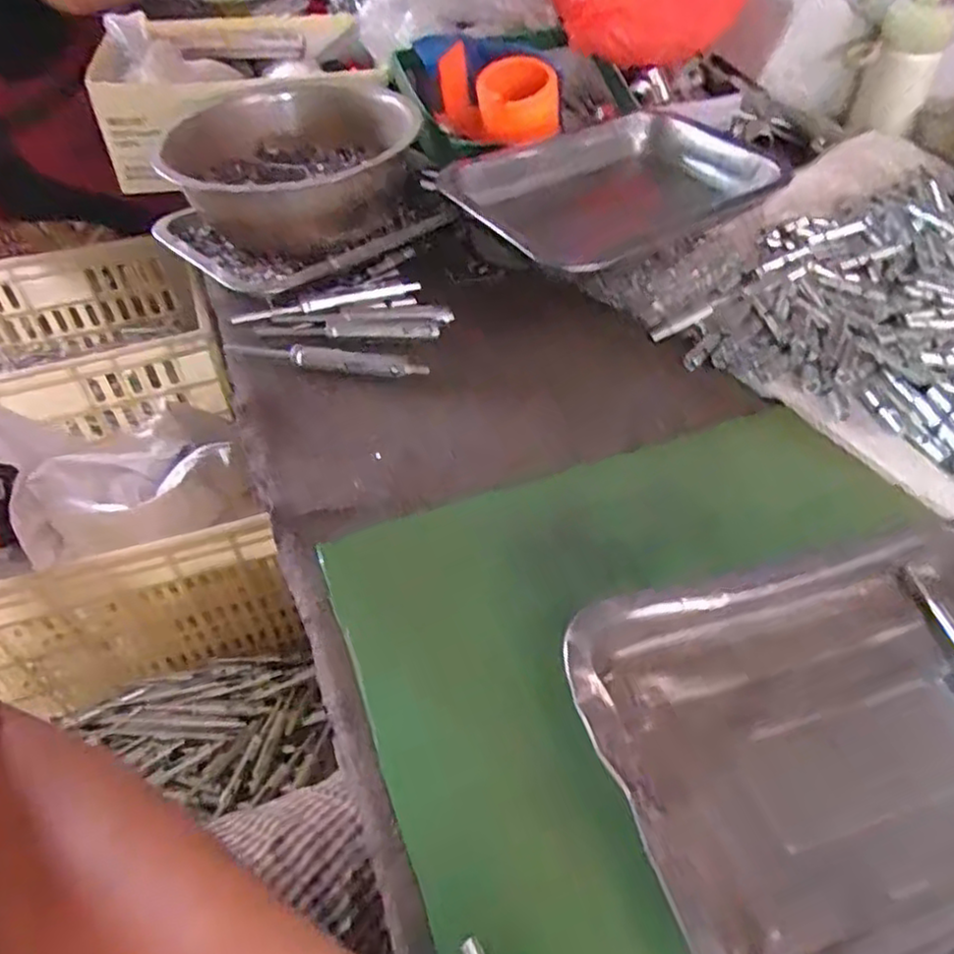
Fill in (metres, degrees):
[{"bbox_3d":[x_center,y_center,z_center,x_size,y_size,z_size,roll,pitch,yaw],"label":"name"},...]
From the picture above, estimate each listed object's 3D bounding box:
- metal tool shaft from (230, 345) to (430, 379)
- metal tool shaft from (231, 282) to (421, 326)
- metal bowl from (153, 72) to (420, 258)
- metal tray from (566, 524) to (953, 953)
[{"bbox_3d":[-0.116,-0.091,0.538,0.156,0.009,0.021,7,48,8],"label":"metal tool shaft"},{"bbox_3d":[-0.124,-0.145,0.591,0.155,0.012,0.017,-16,49,-13],"label":"metal tool shaft"},{"bbox_3d":[-0.165,-0.282,0.650,0.224,0.078,0.228,-12,48,-9],"label":"metal bowl"},{"bbox_3d":[0.184,0.114,0.312,0.251,0.036,0.177,-13,48,-10],"label":"metal tray"}]

